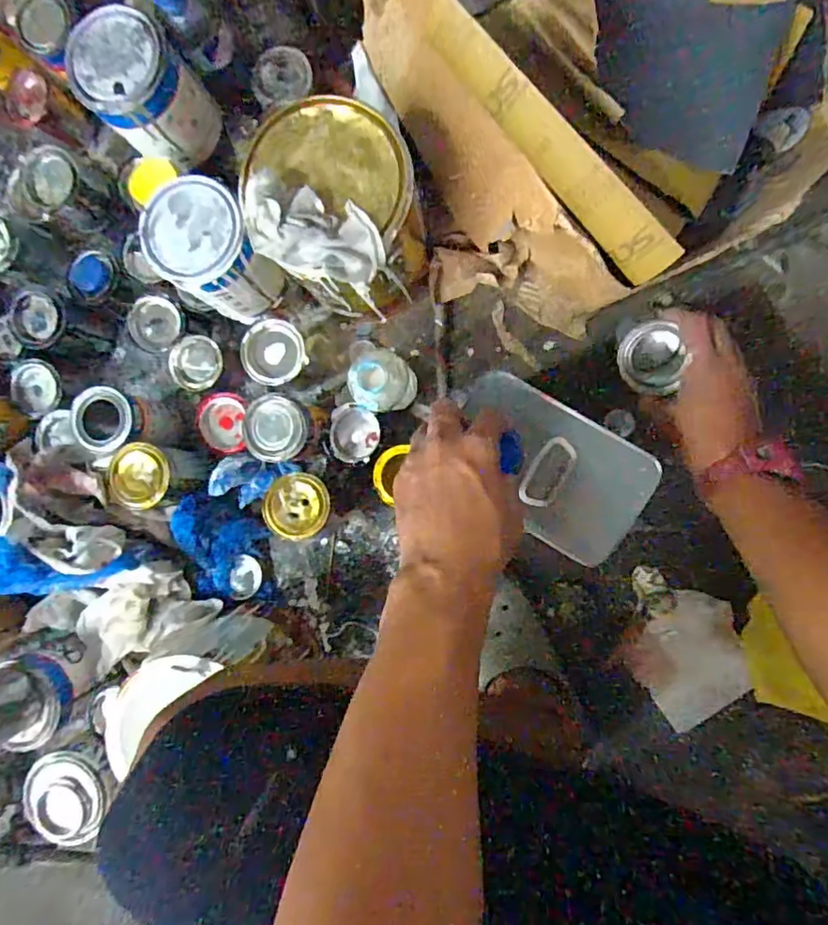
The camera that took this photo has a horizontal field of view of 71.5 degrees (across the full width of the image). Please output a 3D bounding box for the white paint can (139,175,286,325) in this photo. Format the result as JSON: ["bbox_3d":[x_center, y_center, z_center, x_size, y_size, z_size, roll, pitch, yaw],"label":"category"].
[{"bbox_3d":[-0.208,-0.219,0.616,0.105,0.124,0.108,-35,86,6],"label":"white paint can"}]

